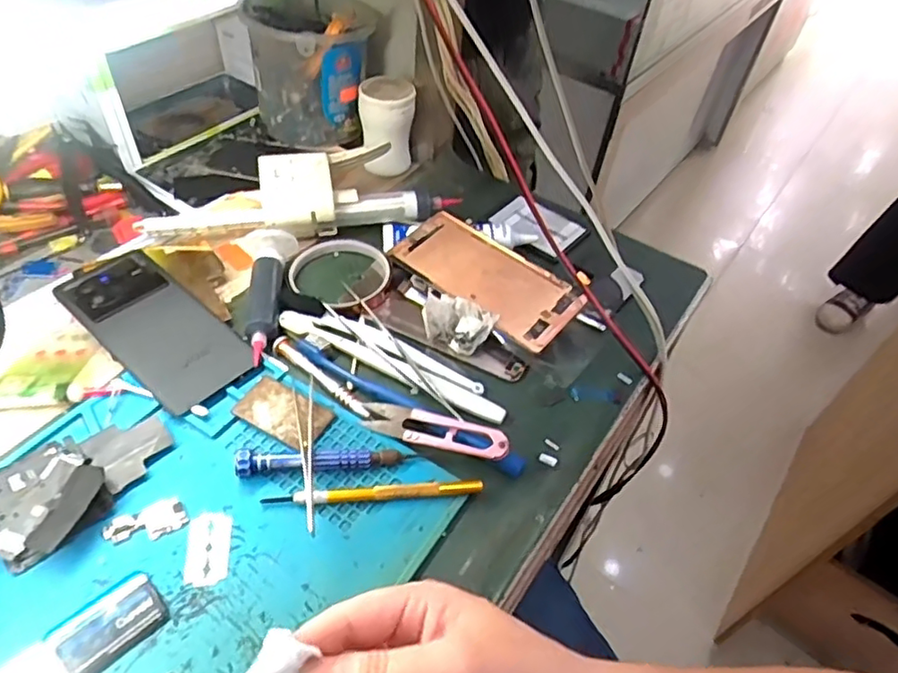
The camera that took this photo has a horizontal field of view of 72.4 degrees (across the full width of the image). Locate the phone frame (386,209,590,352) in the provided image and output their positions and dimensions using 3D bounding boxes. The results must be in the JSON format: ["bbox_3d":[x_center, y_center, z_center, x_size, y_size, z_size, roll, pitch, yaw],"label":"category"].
[{"bbox_3d":[0.031,-0.051,0.507,0.162,0.010,0.071,36,65,23],"label":"phone frame"}]

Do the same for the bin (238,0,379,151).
[{"bbox_3d":[-0.135,-0.268,0.617,0.111,0.115,0.112,3,47,-4],"label":"bin"}]

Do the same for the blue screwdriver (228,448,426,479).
[{"bbox_3d":[-0.077,0.077,0.394,0.113,0.017,0.018,-3,48,-10],"label":"blue screwdriver"}]

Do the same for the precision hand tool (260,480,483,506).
[{"bbox_3d":[-0.046,0.098,0.383,0.133,0.011,0.010,-1,48,-8],"label":"precision hand tool"}]

